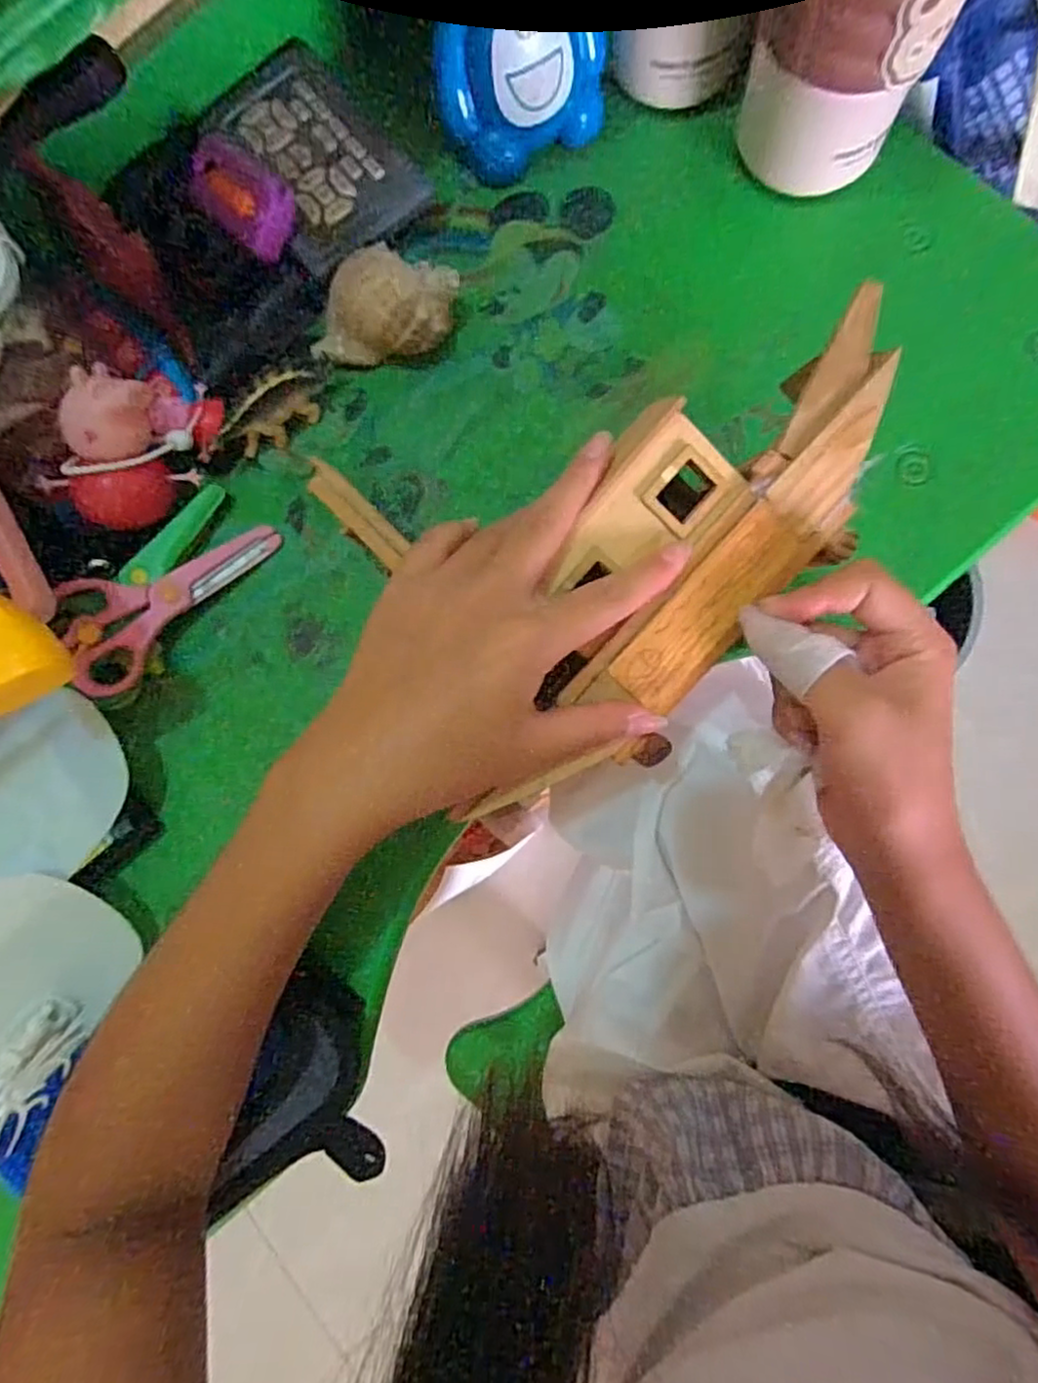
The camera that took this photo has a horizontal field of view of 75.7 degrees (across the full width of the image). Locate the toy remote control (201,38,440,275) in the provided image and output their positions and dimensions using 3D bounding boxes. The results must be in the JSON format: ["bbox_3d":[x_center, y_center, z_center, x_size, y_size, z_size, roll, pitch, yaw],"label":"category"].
[{"bbox_3d":[-0.115,-0.298,0.369,0.084,0.012,0.135,-40,80,-1],"label":"toy remote control"}]

